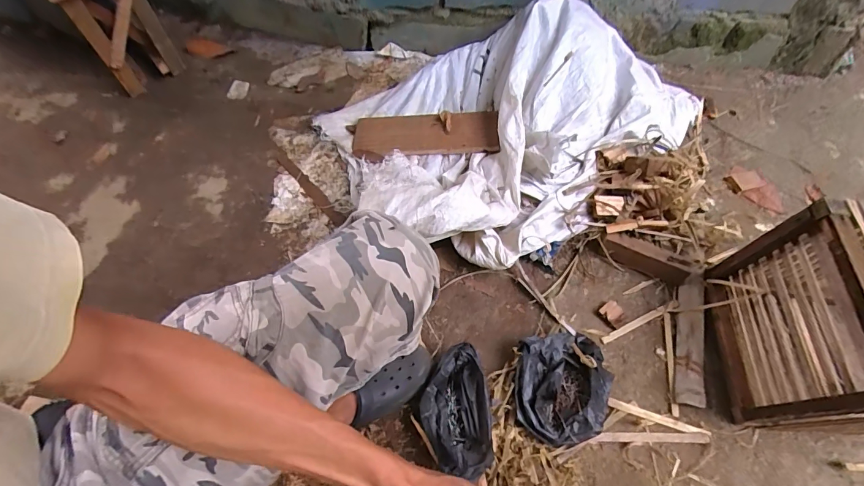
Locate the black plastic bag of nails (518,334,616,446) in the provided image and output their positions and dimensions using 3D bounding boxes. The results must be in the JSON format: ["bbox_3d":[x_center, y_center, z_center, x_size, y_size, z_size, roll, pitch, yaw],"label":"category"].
[{"bbox_3d":[0.243,0.265,0.744,0.170,0.066,0.190,0,60,-1],"label":"black plastic bag of nails"}]

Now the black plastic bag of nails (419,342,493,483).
[{"bbox_3d":[0.039,0.294,0.718,0.123,0.100,0.210,-4,60,-4],"label":"black plastic bag of nails"}]

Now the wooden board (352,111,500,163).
[{"bbox_3d":[-0.020,-0.289,1.056,0.376,0.026,0.143,-4,71,7],"label":"wooden board"}]

